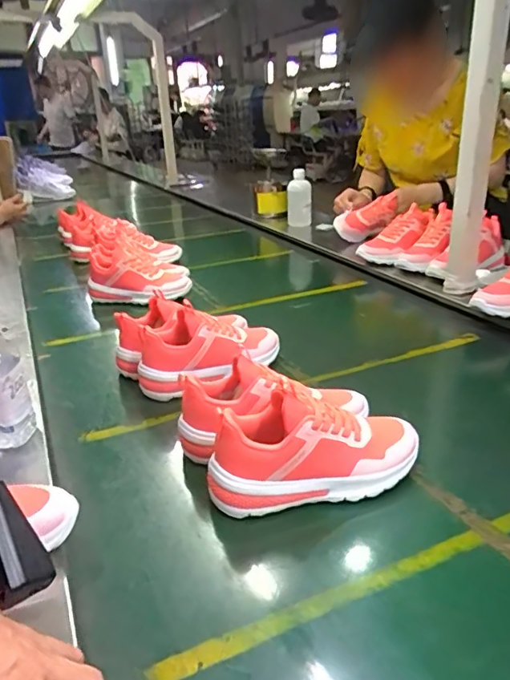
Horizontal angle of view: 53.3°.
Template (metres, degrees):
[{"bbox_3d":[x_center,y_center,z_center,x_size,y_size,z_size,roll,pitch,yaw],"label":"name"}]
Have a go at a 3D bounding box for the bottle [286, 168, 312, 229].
[{"bbox_3d":[0.142,-0.444,1.641,0.073,0.189,0.074,-4,24,1],"label":"bottle"}]

